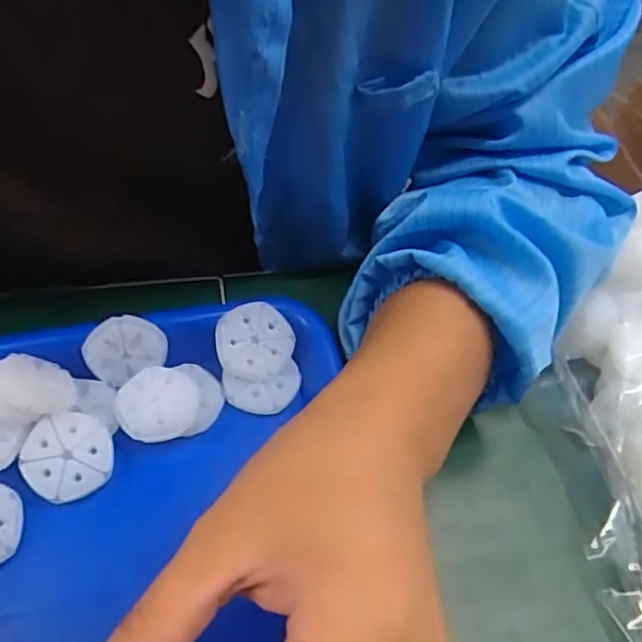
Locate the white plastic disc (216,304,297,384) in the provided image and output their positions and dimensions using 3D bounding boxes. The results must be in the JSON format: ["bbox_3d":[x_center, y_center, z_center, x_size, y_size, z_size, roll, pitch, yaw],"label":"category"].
[{"bbox_3d":[-0.033,0.010,0.324,0.038,0.005,0.038,2,81,-10],"label":"white plastic disc"}]

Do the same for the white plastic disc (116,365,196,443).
[{"bbox_3d":[-0.077,0.039,0.307,0.036,0.007,0.037,3,54,-4],"label":"white plastic disc"}]

